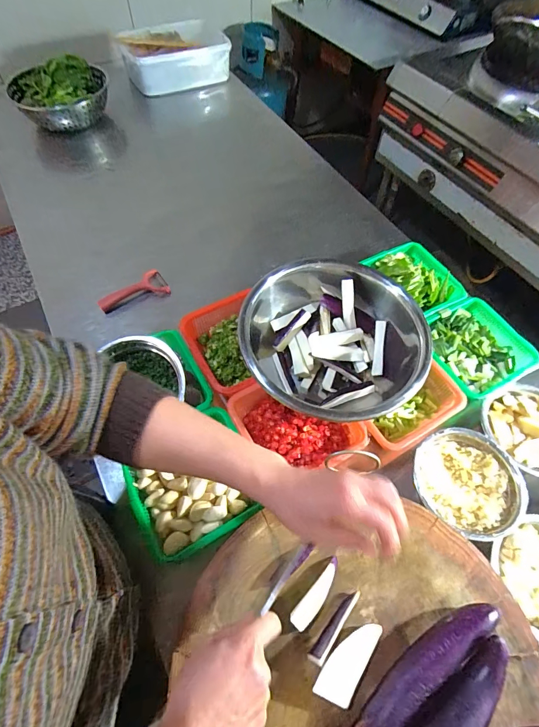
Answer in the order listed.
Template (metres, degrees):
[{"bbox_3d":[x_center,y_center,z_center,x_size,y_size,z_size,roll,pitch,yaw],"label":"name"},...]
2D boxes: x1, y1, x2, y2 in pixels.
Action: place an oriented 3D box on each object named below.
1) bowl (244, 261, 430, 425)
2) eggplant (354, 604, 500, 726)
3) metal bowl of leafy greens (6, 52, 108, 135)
[{"bbox_3d":[0.095,-0.021,0.571,0.257,0.134,0.264,1,59,-2],"label":"bowl"},{"bbox_3d":[0.160,0.326,0.388,0.209,0.039,0.039,-30,65,-18],"label":"eggplant"},{"bbox_3d":[-0.560,-0.721,0.984,0.252,0.106,0.197,-20,62,-13],"label":"metal bowl of leafy greens"}]

